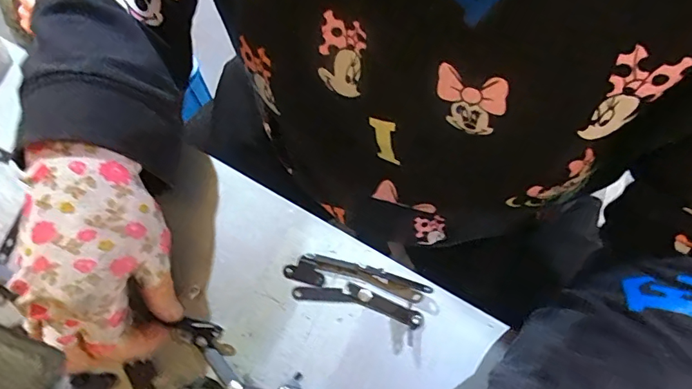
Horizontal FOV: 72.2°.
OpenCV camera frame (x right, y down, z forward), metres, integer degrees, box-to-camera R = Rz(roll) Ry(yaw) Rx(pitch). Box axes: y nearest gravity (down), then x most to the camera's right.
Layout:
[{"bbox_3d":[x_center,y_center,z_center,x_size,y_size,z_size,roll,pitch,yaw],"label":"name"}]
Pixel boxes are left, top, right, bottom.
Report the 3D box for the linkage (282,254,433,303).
[{"bbox_3d":[0.007,0.056,0.319,0.096,0.010,0.020,12,73,3],"label":"linkage"}]

